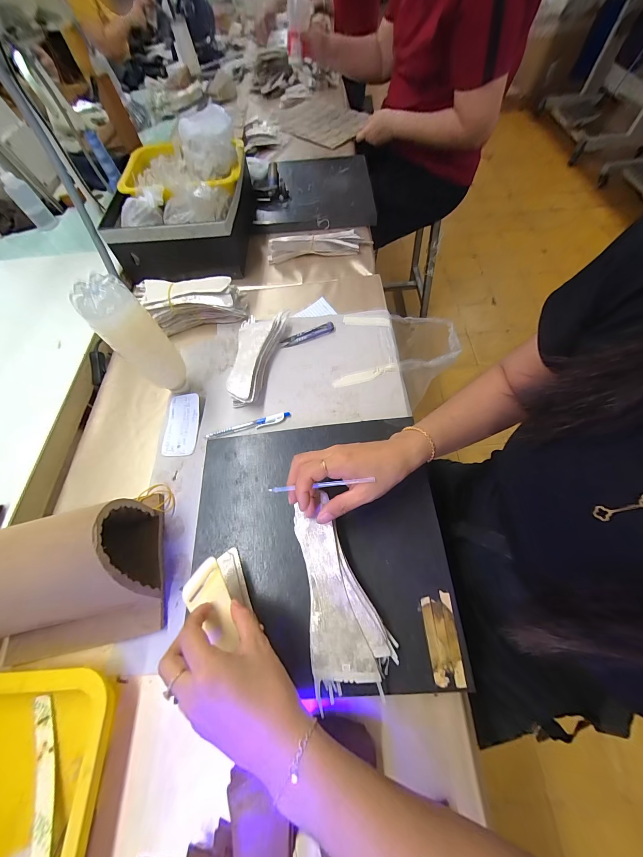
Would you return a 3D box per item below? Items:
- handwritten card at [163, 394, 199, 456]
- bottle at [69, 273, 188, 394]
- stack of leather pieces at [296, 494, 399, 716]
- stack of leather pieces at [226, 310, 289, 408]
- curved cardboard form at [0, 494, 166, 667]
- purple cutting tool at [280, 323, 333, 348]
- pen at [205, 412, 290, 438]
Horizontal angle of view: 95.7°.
[{"bbox_3d":[-0.224,-0.007,0.467,0.052,0.004,0.104,-4,70,6],"label":"handwritten card"},{"bbox_3d":[-0.248,-0.110,0.416,0.064,0.200,0.051,-41,67,-16],"label":"bottle"},{"bbox_3d":[0.014,0.170,0.311,0.079,0.023,0.188,-15,66,-5],"label":"stack of leather pieces"},{"bbox_3d":[-0.119,-0.128,0.502,0.071,0.037,0.195,10,64,9],"label":"stack of leather pieces"},{"bbox_3d":[-0.295,0.155,0.316,0.182,0.134,0.164,-16,63,-4],"label":"curved cardboard form"},{"bbox_3d":[-0.026,-0.172,0.533,0.099,0.009,0.024,-17,63,-5],"label":"purple cutting tool"},{"bbox_3d":[-0.114,-0.004,0.457,0.131,0.009,0.014,-16,63,-4],"label":"pen"}]

